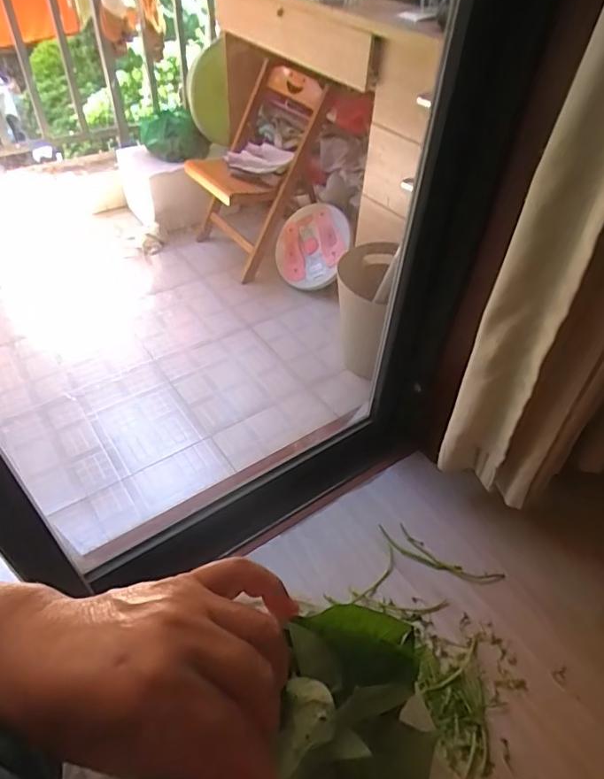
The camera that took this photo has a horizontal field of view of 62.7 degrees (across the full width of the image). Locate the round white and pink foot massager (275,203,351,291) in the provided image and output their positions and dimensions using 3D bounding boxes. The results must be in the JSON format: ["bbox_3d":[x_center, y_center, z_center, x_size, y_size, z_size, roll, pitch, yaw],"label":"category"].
[{"bbox_3d":[0.035,-0.468,1.628,0.259,0.029,0.308,-28,62,18],"label":"round white and pink foot massager"}]

